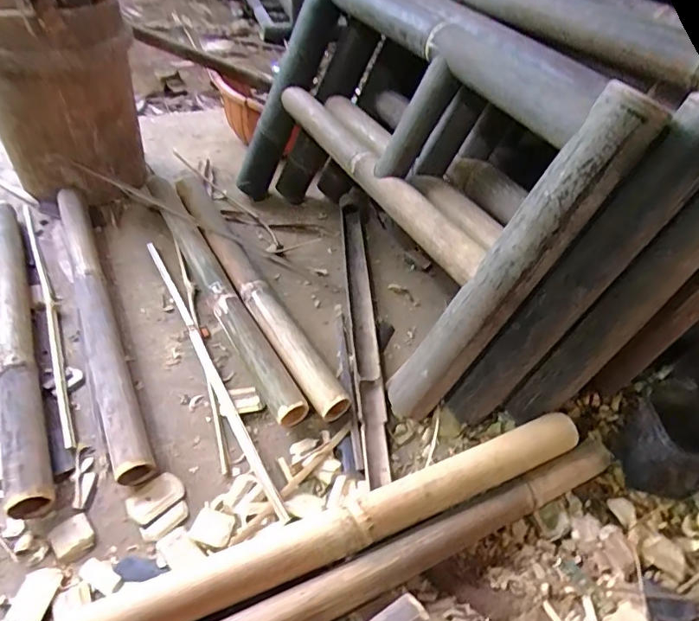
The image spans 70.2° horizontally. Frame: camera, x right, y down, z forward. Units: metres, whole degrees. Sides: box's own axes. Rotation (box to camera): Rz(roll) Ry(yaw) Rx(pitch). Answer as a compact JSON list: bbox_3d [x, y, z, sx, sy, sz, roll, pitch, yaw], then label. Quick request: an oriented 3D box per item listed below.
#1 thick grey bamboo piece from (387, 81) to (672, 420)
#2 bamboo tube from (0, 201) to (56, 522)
[{"bbox_3d":[0.201,-0.039,0.651,0.067,0.501,0.066,2,41,-40],"label":"thick grey bamboo piece"},{"bbox_3d":[-0.536,0.026,0.784,0.062,0.057,0.641,-18,51,-22],"label":"bamboo tube"}]

